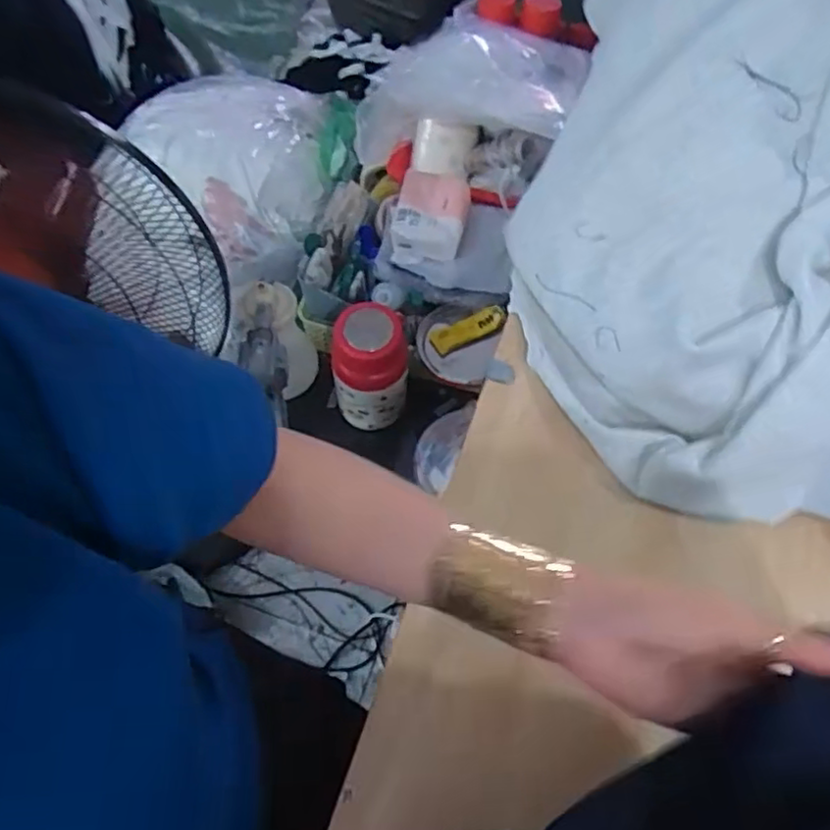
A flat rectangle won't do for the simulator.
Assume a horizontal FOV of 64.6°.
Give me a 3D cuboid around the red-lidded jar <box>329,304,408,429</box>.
[{"bbox_3d":[-0.057,-0.059,0.852,0.092,0.169,0.089,1,62,-1],"label":"red-lidded jar"}]

